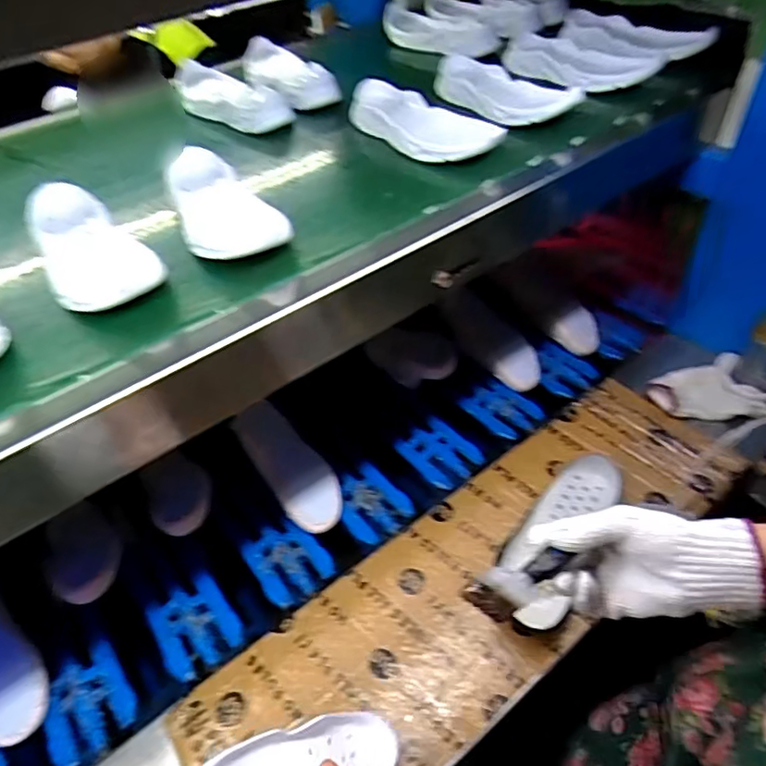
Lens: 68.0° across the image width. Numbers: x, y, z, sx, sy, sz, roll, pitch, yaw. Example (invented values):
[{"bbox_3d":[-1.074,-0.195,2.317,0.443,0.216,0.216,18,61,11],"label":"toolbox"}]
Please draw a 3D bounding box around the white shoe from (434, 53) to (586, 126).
[{"bbox_3d":[0.148,-0.367,0.718,0.074,0.035,0.191,-35,55,-25],"label":"white shoe"}]

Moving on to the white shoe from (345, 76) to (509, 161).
[{"bbox_3d":[0.044,-0.305,0.677,0.066,0.043,0.218,-37,56,-26],"label":"white shoe"}]

